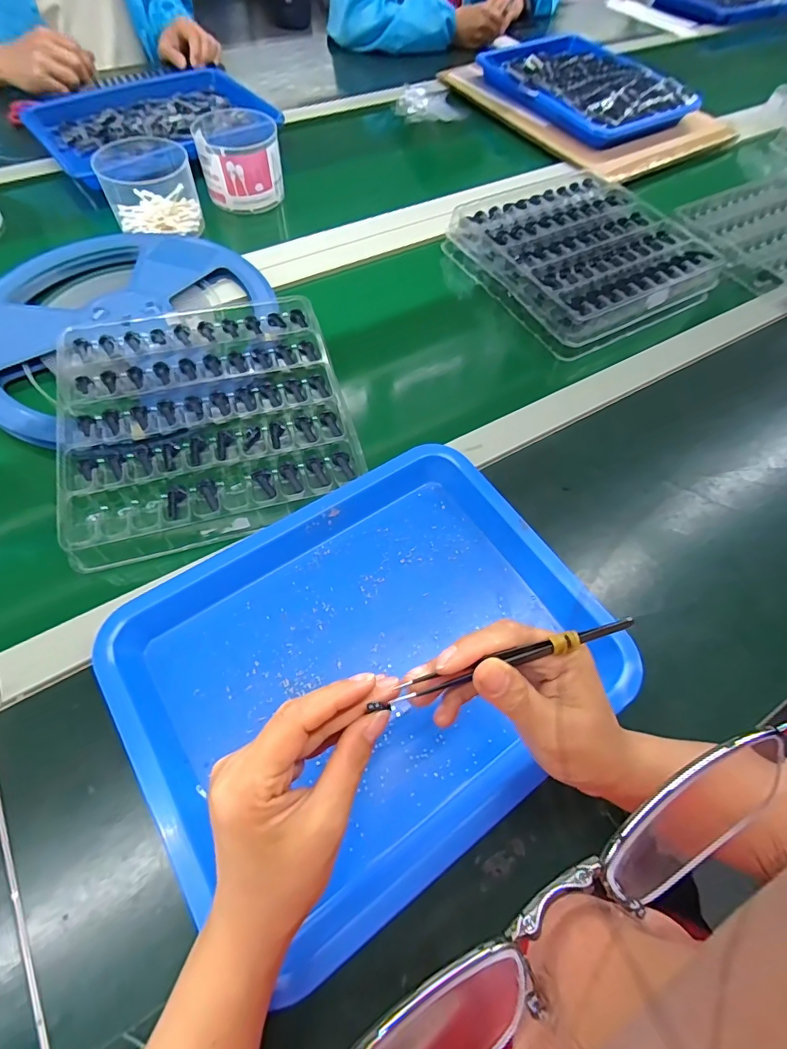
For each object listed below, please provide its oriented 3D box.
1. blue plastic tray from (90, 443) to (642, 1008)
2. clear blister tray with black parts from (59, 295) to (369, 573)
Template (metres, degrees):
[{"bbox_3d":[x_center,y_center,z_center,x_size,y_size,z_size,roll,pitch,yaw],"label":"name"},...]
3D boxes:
[{"bbox_3d":[-0.015,0.098,0.352,0.326,0.031,0.268,-30,67,-17],"label":"blue plastic tray"},{"bbox_3d":[-0.179,-0.118,0.449,0.251,0.020,0.274,-14,63,-10],"label":"clear blister tray with black parts"}]

